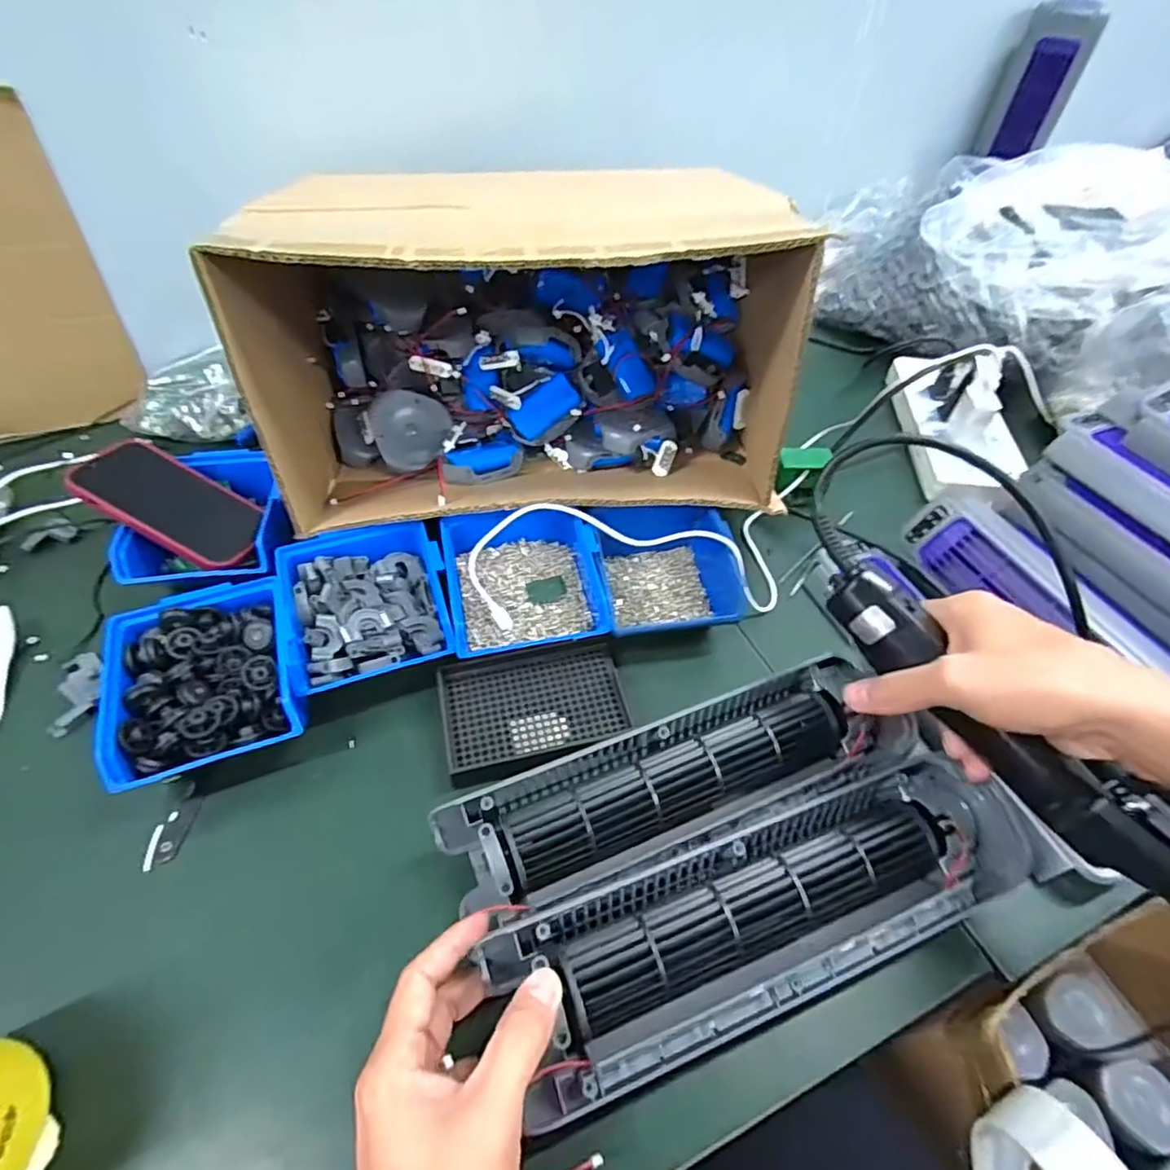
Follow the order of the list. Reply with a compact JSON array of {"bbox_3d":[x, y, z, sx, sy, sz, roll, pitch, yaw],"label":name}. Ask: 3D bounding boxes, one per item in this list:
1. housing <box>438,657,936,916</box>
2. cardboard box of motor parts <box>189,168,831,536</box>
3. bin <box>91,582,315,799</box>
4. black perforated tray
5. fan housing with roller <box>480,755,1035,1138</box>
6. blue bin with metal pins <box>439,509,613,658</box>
[{"bbox_3d":[0.060,0.131,0.406,0.300,0.051,0.085,-16,53,-13],"label":"housing"},{"bbox_3d":[-0.043,-0.198,0.539,0.410,0.241,0.251,-3,51,-4],"label":"cardboard box of motor parts"},{"bbox_3d":[-0.267,0.073,0.449,0.117,0.060,0.135,-17,53,-15],"label":"bin"},{"bbox_3d":[-0.037,0.090,0.466,0.132,0.010,0.094,-10,51,-10],"label":"black perforated tray"},{"bbox_3d":[0.105,0.184,0.353,0.301,0.039,0.088,-16,53,-14],"label":"fan housing with roller"},{"bbox_3d":[-0.050,-0.005,0.508,0.122,0.052,0.133,-5,51,-6],"label":"blue bin with metal pins"}]

